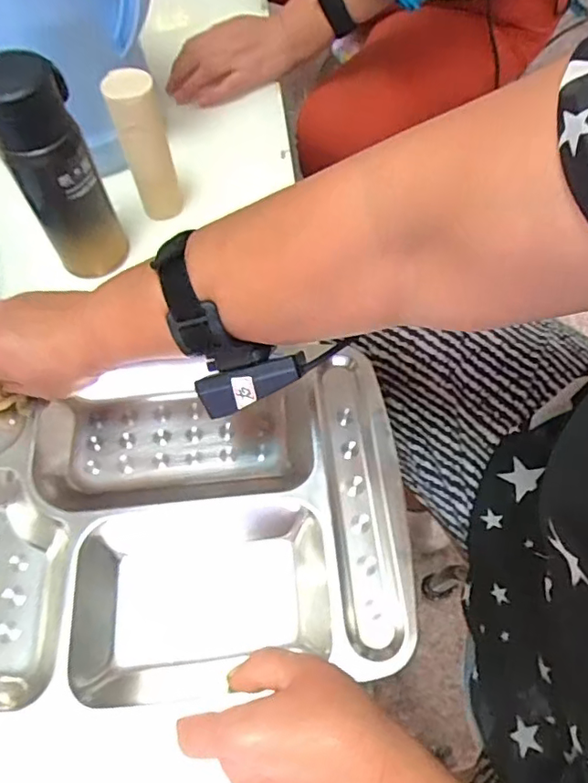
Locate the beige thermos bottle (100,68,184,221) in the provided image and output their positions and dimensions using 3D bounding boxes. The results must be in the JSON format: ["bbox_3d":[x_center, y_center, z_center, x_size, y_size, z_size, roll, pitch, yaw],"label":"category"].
[{"bbox_3d":[-0.133,-0.216,0.508,0.041,0.129,0.032,-22,64,-6],"label":"beige thermos bottle"}]

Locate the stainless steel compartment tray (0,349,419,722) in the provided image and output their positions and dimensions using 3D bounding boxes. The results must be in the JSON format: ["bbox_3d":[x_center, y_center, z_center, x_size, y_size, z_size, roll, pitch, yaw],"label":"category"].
[{"bbox_3d":[-0.095,0.085,0.397,0.333,0.039,0.239,-3,58,-1],"label":"stainless steel compartment tray"}]

